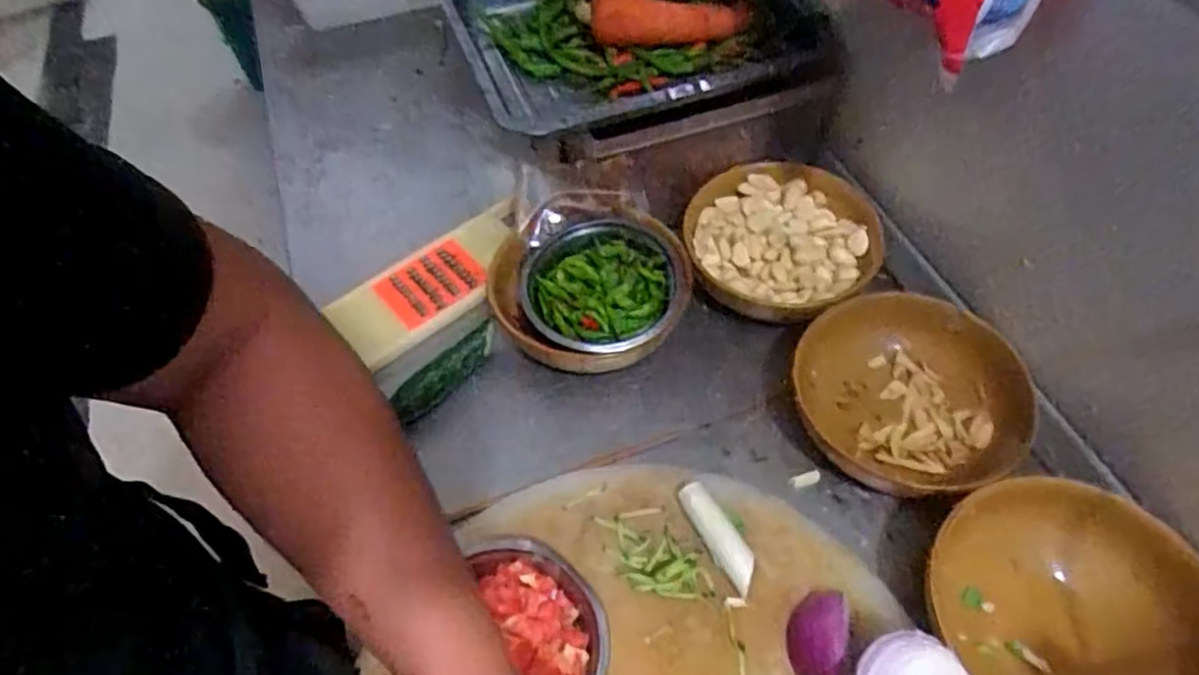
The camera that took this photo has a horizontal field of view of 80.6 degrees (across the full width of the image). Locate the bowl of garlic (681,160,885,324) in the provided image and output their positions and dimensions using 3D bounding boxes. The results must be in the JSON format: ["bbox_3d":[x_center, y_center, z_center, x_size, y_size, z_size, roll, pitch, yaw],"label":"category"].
[{"bbox_3d":[0.180,-0.092,0.708,0.182,0.067,0.169,-2,52,2],"label":"bowl of garlic"}]

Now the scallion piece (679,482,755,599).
[{"bbox_3d":[0.093,0.153,0.547,0.023,0.020,0.086,-26,55,-16],"label":"scallion piece"}]

